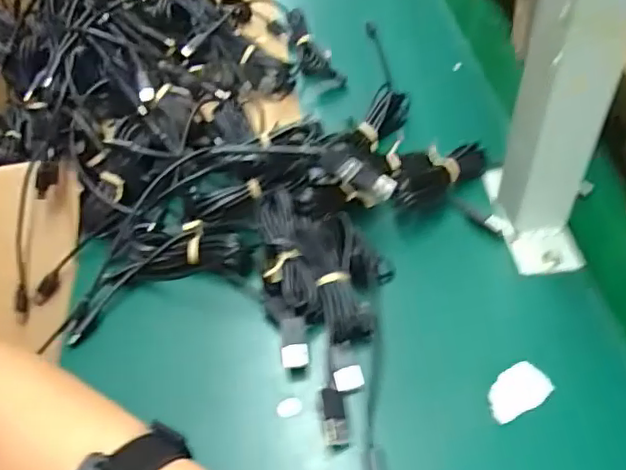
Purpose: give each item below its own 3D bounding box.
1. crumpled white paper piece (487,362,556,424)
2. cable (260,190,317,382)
[{"bbox_3d":[0.116,0.089,0.341,0.038,0.007,0.024,-26,50,-18],"label":"crumpled white paper piece"},{"bbox_3d":[-0.016,0.030,0.381,0.032,0.028,0.119,-8,68,-2],"label":"cable"}]

